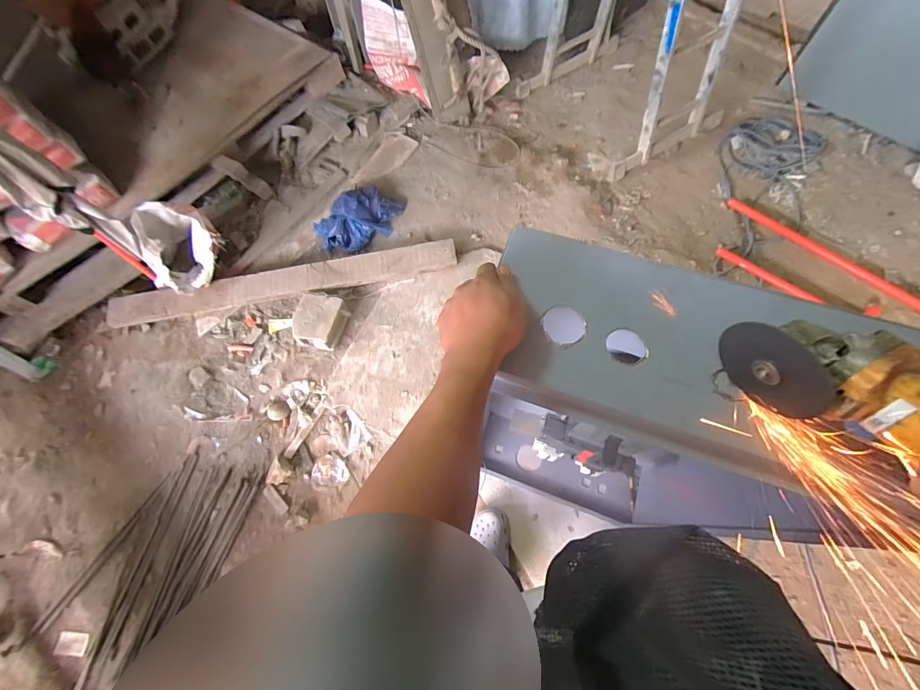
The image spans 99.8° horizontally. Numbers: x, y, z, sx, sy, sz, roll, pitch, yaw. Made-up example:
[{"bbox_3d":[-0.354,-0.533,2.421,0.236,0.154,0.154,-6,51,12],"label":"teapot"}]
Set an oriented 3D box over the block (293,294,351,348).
[{"bbox_3d":[-0.569,-0.102,1.566,0.189,0.070,0.196,15,70,8],"label":"block"}]

